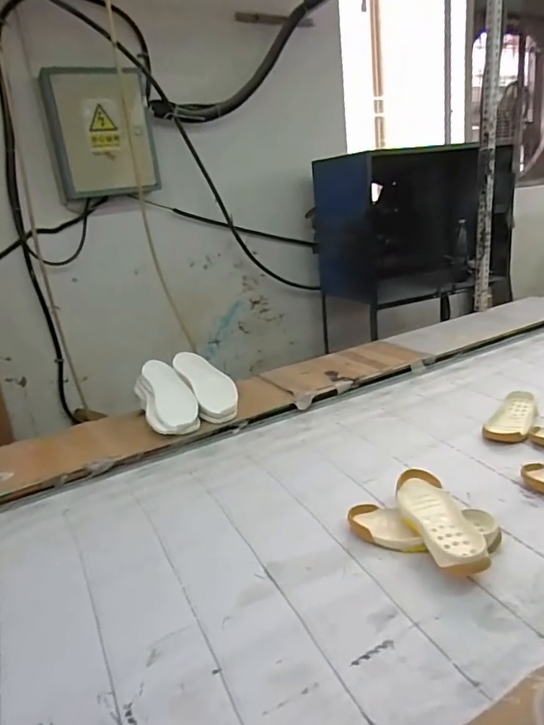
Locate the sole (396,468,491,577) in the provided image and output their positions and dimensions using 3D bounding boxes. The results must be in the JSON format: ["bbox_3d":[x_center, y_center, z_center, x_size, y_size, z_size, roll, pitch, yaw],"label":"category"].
[{"bbox_3d":[0.266,0.260,0.825,0.087,0.054,0.219,-7,18,-2],"label":"sole"}]

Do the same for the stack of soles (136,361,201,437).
[{"bbox_3d":[-0.283,0.087,1.320,0.125,0.041,0.288,-16,42,-25],"label":"stack of soles"}]

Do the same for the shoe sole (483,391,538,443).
[{"bbox_3d":[0.560,0.124,1.173,0.095,0.033,0.215,6,22,34],"label":"shoe sole"}]

